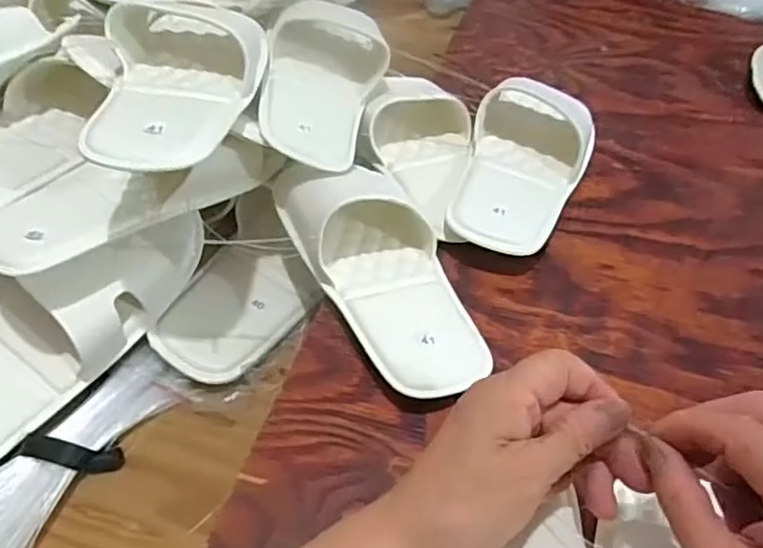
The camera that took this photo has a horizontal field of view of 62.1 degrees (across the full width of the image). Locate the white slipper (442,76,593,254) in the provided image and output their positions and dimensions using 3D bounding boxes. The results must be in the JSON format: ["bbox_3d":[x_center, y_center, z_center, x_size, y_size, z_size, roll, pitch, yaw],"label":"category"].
[{"bbox_3d":[0.118,-0.098,0.515,0.090,0.057,0.210,16,50,16],"label":"white slipper"}]

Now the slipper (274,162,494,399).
[{"bbox_3d":[-0.003,-0.018,0.445,0.097,0.059,0.233,-19,50,-15],"label":"slipper"}]

